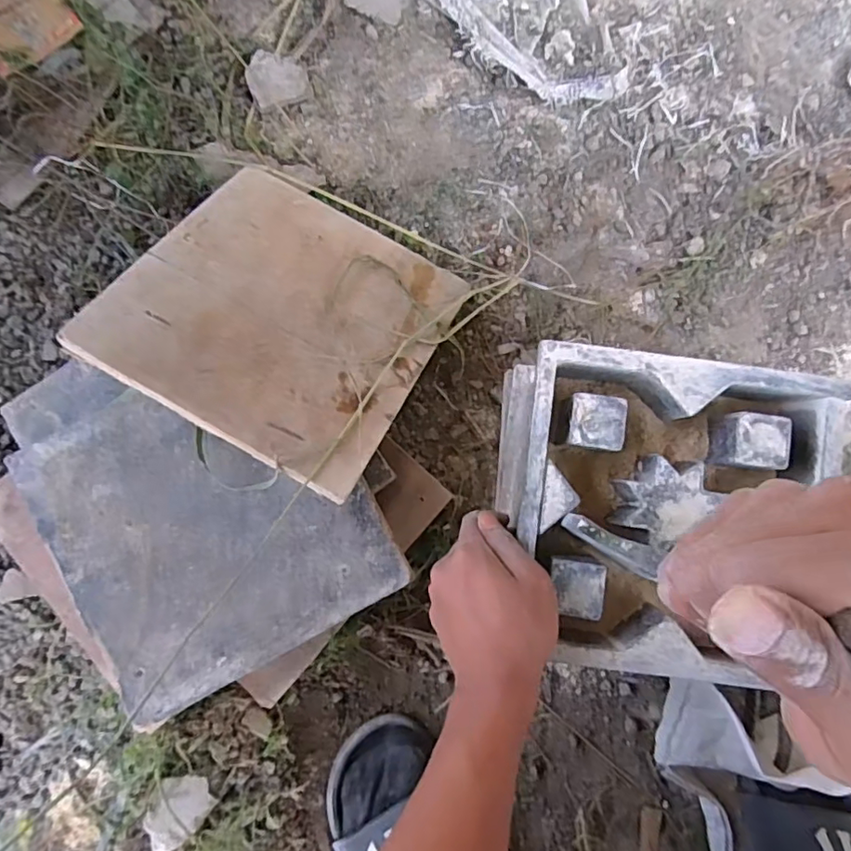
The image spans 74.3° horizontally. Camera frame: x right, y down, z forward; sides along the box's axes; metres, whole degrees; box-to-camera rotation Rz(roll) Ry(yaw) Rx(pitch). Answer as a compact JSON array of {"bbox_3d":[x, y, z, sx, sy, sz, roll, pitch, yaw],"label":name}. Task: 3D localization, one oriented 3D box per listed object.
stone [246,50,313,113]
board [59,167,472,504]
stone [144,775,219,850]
[{"bbox_3d":[-0.144,-0.337,0.543,0.056,0.023,0.046,-24,84,-3],"label":"stone"},{"bbox_3d":[-0.111,-0.097,0.470,0.235,0.009,0.251,30,58,-2],"label":"board"},{"bbox_3d":[-0.215,0.333,0.482,0.047,0.022,0.073,38,85,4],"label":"stone"}]

